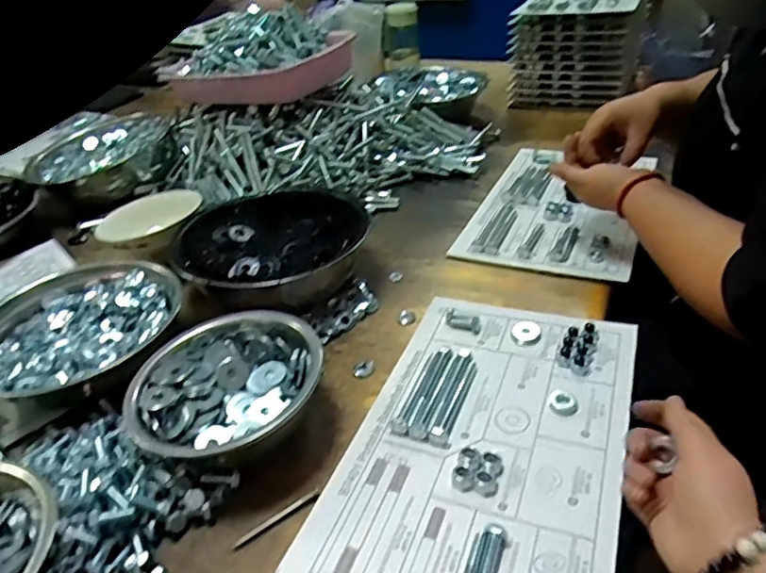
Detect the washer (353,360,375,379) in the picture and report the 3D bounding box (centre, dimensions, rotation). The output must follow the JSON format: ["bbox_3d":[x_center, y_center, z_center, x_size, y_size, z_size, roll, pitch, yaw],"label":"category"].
[{"bbox_3d":[-0.020,0.085,0.601,0.021,0.005,0.024,13,39,24],"label":"washer"}]

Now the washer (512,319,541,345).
[{"bbox_3d":[0.155,0.049,0.629,0.029,0.006,0.035,3,36,11],"label":"washer"}]

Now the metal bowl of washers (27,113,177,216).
[{"bbox_3d":[-0.489,-0.224,1.027,0.238,0.094,0.210,-20,38,-21],"label":"metal bowl of washers"}]

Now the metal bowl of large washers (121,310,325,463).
[{"bbox_3d":[-0.149,0.097,0.547,0.158,0.068,0.168,-3,35,2],"label":"metal bowl of large washers"}]

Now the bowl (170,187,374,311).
[{"bbox_3d":[-0.131,-0.040,0.721,0.224,0.067,0.217,-3,35,2],"label":"bowl"}]

